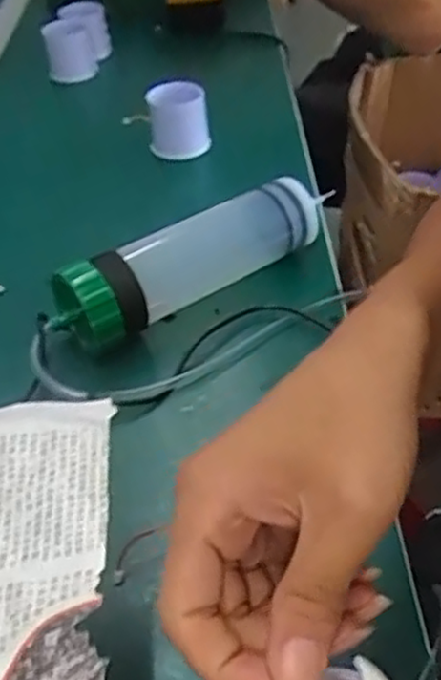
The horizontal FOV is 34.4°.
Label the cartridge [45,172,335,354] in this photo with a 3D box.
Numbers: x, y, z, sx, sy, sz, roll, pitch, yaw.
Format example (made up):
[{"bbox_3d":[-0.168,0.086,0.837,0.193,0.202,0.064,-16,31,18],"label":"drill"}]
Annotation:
[{"bbox_3d":[-0.017,-0.060,0.489,0.205,0.053,0.047,-32,47,-25],"label":"cartridge"}]

